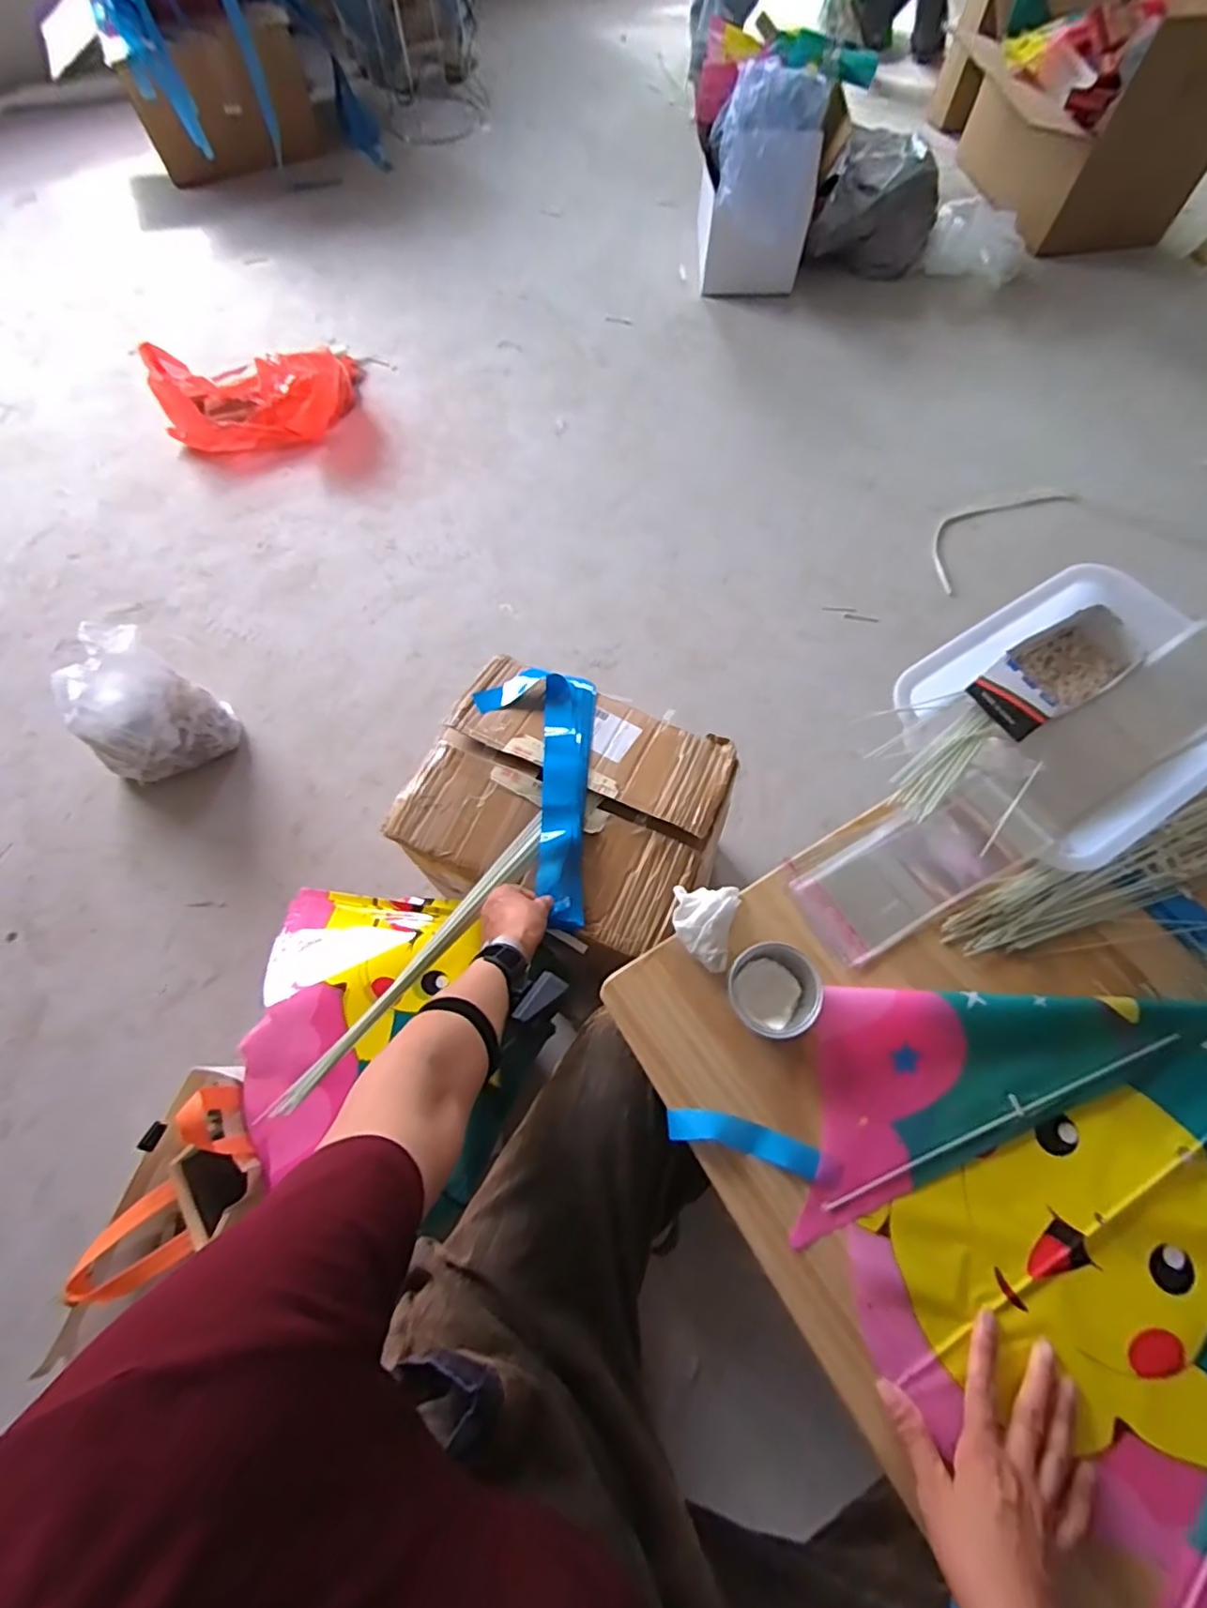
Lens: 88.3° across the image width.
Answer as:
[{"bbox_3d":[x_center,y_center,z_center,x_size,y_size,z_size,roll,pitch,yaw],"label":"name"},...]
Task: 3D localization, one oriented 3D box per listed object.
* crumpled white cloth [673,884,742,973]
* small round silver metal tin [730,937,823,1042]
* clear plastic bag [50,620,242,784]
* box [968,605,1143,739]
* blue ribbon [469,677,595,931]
[{"bbox_3d":[0.098,0.118,0.597,0.063,0.033,0.082,8,68,2],"label":"crumpled white cloth"},{"bbox_3d":[0.157,0.172,0.577,0.080,0.030,0.081,0,68,-1],"label":"small round silver metal tin"},{"bbox_3d":[-0.875,-0.176,1.174,0.238,0.269,0.151,-25,70,-10],"label":"clear plastic bag"},{"bbox_3d":[0.497,-0.147,0.676,0.229,0.058,0.090,-27,70,-27],"label":"box"},{"bbox_3d":[-0.085,-0.024,0.873,0.166,0.041,0.394,-5,66,-3],"label":"blue ribbon"}]

